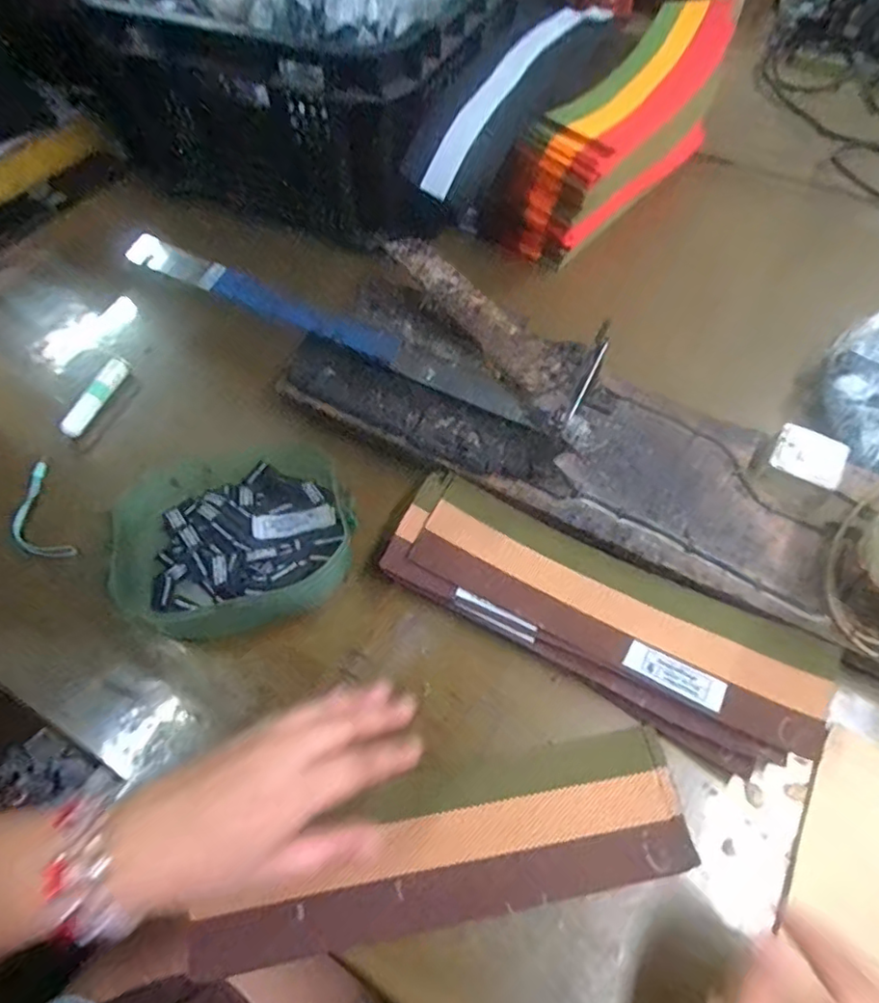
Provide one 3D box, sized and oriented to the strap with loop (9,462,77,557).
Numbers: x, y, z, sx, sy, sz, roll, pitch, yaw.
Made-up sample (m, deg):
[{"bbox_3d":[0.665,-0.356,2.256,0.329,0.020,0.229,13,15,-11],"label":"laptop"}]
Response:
[{"bbox_3d":[-0.319,0.011,0.463,0.036,0.015,0.088,-28,61,-17],"label":"strap with loop"}]

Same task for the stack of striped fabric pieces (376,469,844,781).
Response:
[{"bbox_3d":[0.100,0.073,0.391,0.282,0.032,0.088,27,62,13],"label":"stack of striped fabric pieces"}]

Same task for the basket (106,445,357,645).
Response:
[{"bbox_3d":[-0.152,0.021,0.429,0.170,0.050,0.158,-16,58,-10],"label":"basket"}]

